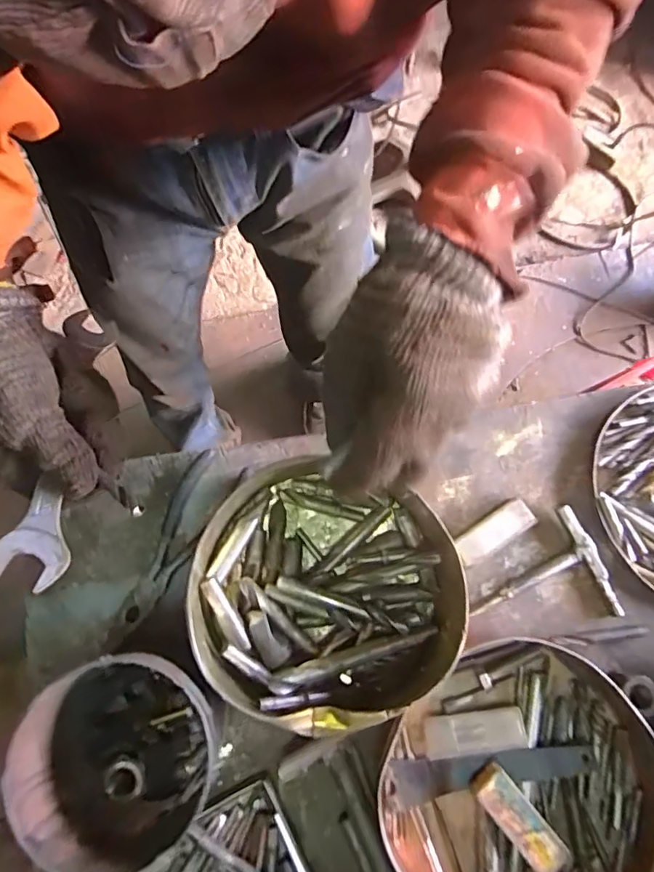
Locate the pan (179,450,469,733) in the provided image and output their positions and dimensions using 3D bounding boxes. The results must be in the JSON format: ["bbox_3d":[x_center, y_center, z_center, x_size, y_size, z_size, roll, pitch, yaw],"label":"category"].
[{"bbox_3d":[-0.005,0.112,0.396,0.203,0.071,0.188,0,75,0],"label":"pan"}]

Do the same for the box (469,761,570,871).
[{"bbox_3d":[0.140,0.283,0.377,0.029,0.015,0.080,-39,78,-10],"label":"box"}]

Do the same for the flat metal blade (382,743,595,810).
[{"bbox_3d":[0.125,0.256,0.386,0.151,0.009,0.028,-6,75,-2],"label":"flat metal blade"}]

